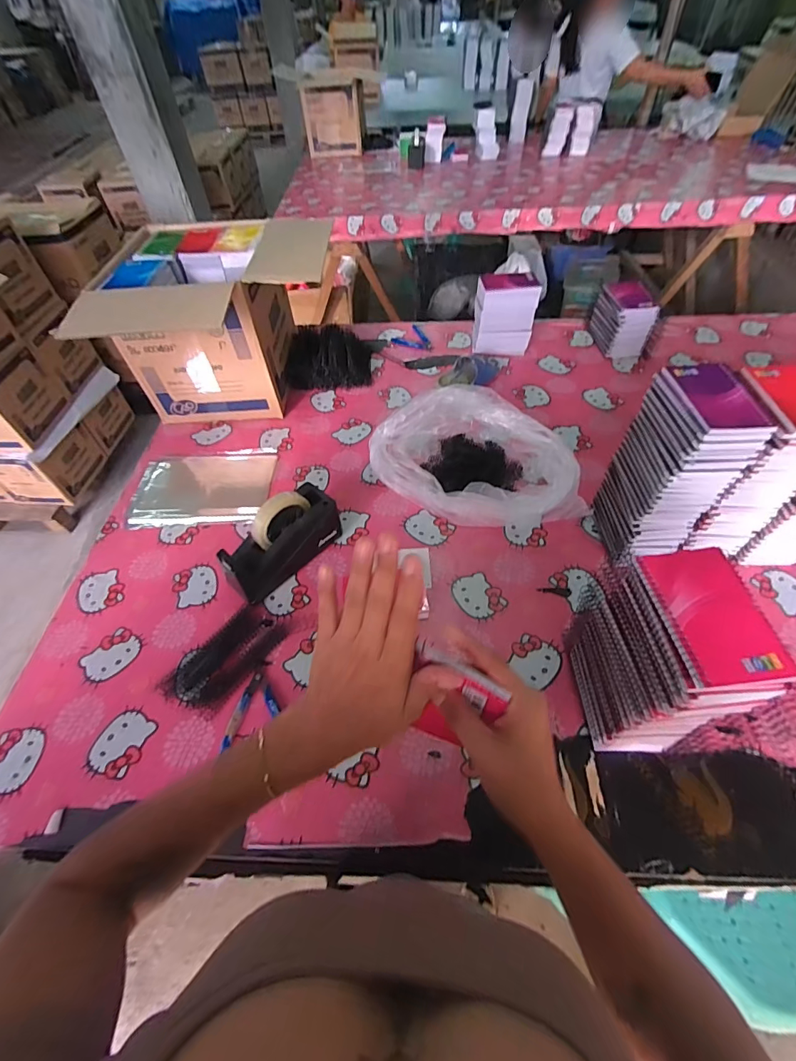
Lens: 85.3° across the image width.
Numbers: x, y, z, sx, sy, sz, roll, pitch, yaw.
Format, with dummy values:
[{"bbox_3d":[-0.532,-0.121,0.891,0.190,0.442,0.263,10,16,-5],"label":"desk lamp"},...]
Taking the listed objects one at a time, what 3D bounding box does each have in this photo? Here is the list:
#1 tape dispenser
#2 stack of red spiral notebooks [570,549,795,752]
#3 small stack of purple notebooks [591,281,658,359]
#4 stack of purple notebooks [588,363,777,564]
[{"bbox_3d":[-0.188,0.018,0.714,0.080,0.121,0.203,33,60,25],"label":"tape dispenser"},{"bbox_3d":[0.291,0.151,0.504,0.089,0.276,0.152,-4,51,-1],"label":"stack of red spiral notebooks"},{"bbox_3d":[0.558,-0.520,1.071,0.092,0.140,0.158,-8,52,-4],"label":"small stack of purple notebooks"},{"bbox_3d":[0.402,-0.090,0.648,0.095,0.260,0.138,-7,53,-2],"label":"stack of purple notebooks"}]

